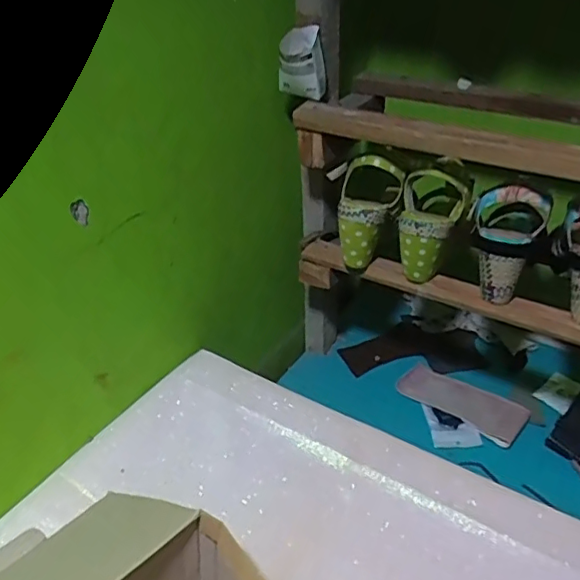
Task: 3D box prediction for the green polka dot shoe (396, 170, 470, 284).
[{"bbox_3d":[0.174,-0.079,0.725,0.079,0.136,0.078,6,35,12],"label":"green polka dot shoe"}]

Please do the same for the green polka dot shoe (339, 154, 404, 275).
[{"bbox_3d":[0.101,-0.096,0.749,0.077,0.140,0.063,3,34,8],"label":"green polka dot shoe"}]

